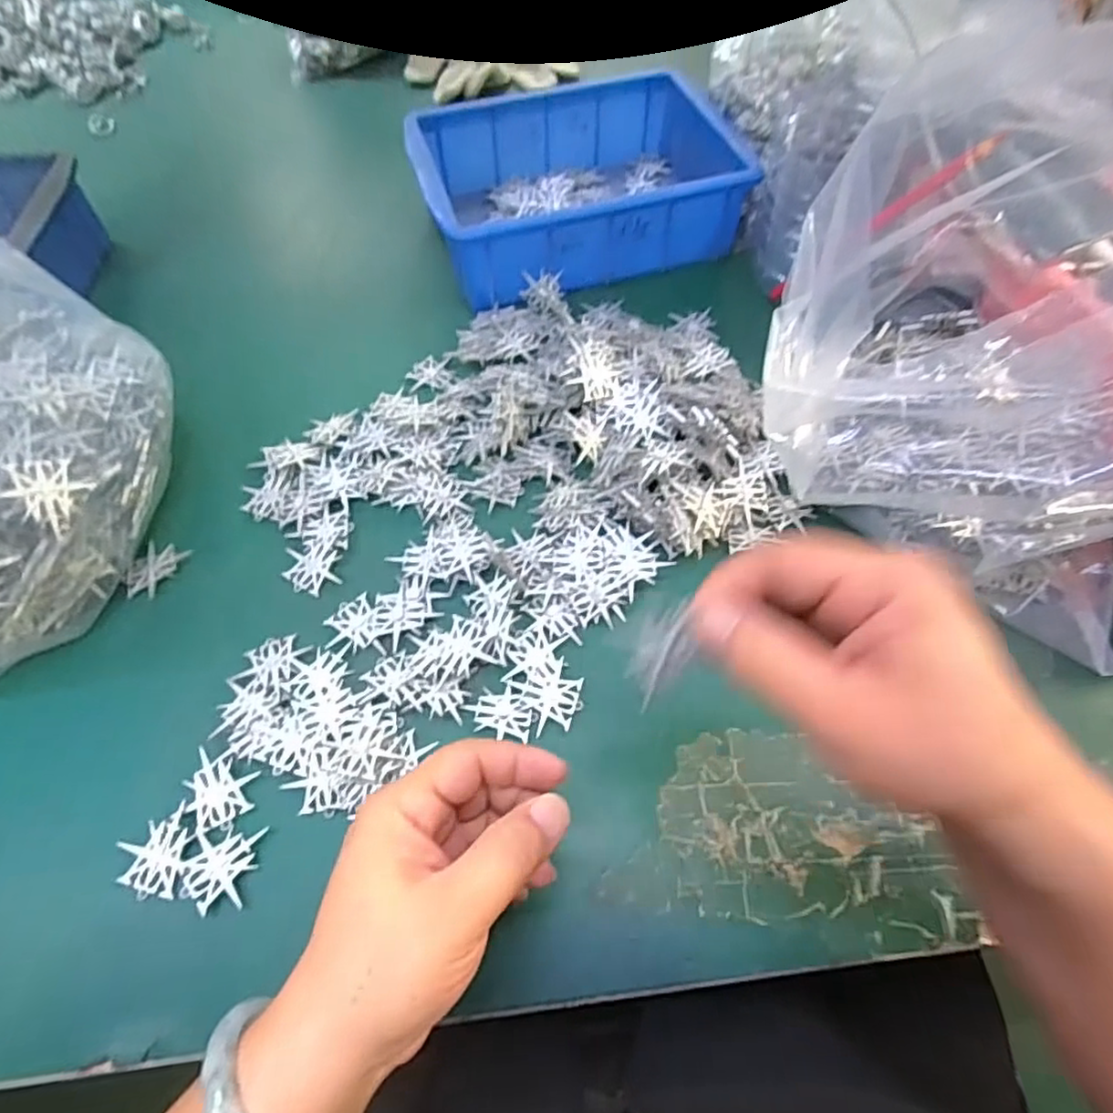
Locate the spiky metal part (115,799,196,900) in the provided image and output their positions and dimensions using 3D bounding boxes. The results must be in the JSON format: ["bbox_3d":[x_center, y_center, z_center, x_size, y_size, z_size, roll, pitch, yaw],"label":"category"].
[{"bbox_3d":[-0.186,0.140,0.296,0.035,0.004,0.035,-28,64,-16],"label":"spiky metal part"}]

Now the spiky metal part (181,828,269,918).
[{"bbox_3d":[-0.155,0.145,0.295,0.032,0.004,0.035,-3,60,-2],"label":"spiky metal part"}]

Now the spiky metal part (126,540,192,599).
[{"bbox_3d":[-0.238,0.008,0.379,0.026,0.004,0.036,12,60,7],"label":"spiky metal part"}]

